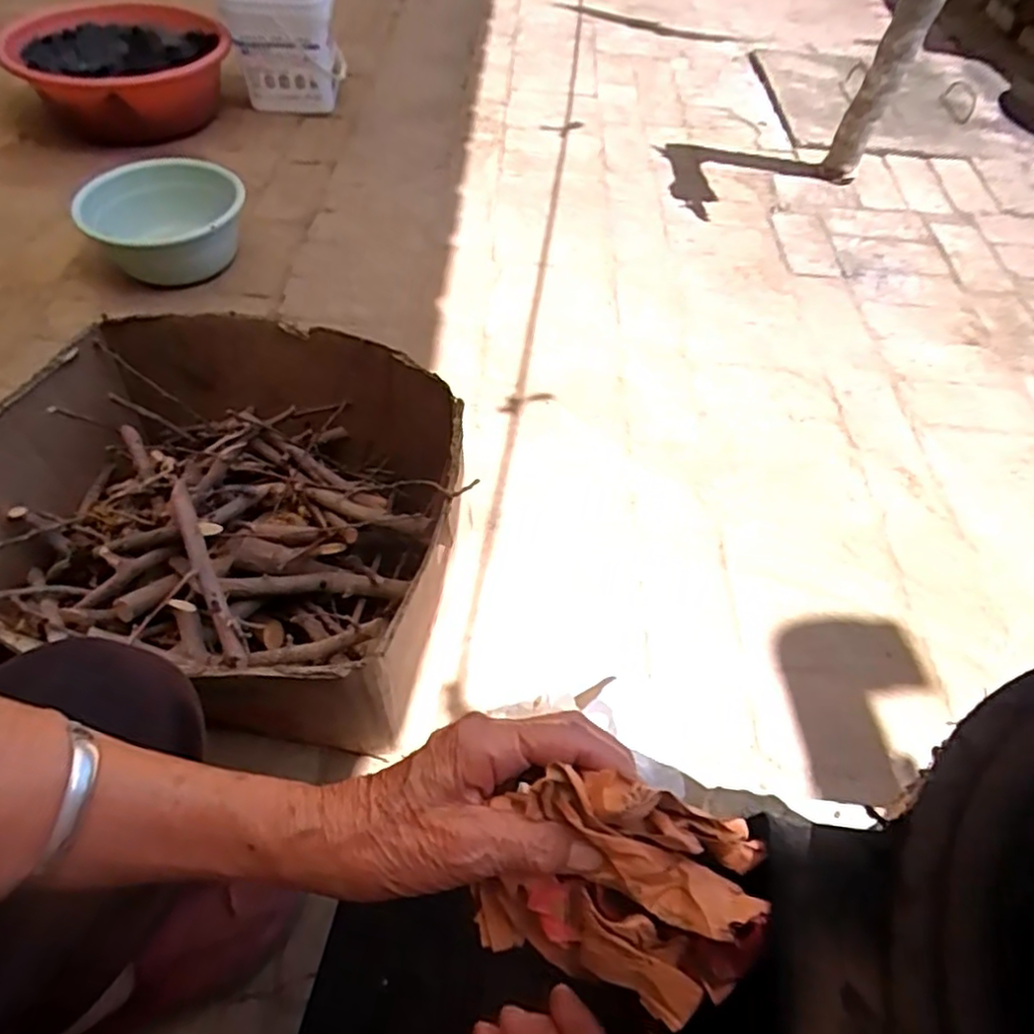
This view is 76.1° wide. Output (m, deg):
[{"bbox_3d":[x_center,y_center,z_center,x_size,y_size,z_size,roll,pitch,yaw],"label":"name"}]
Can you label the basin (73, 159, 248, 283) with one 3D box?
[{"bbox_3d":[-0.629,-0.540,1.205,0.257,0.125,0.273,2,54,-3],"label":"basin"}]

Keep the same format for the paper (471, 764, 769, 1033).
[{"bbox_3d":[0.046,0.157,0.280,0.111,0.084,0.071,17,55,9],"label":"paper"}]

